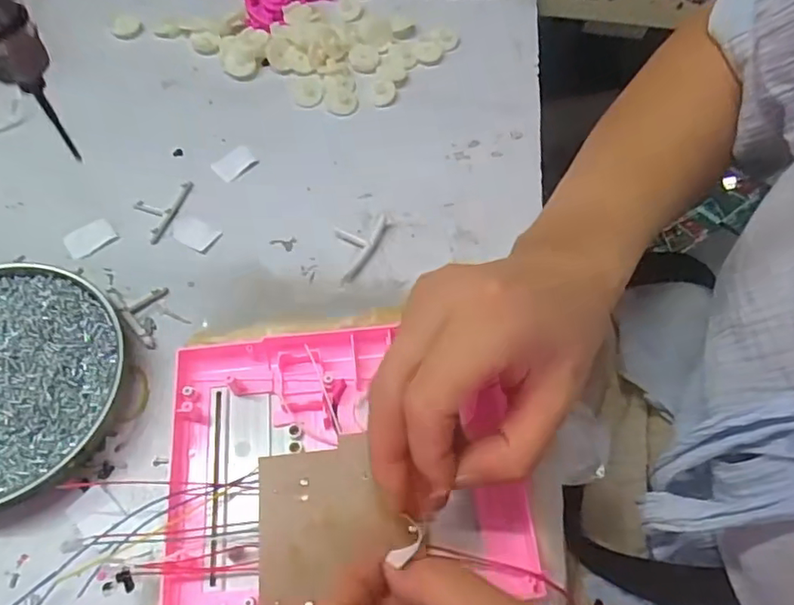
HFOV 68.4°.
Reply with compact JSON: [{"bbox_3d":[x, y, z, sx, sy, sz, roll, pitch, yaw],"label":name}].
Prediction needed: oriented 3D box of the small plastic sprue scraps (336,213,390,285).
[{"bbox_3d":[-0.027,-0.039,0.378,0.028,0.005,0.057,23,61,11],"label":"small plastic sprue scraps"}]

